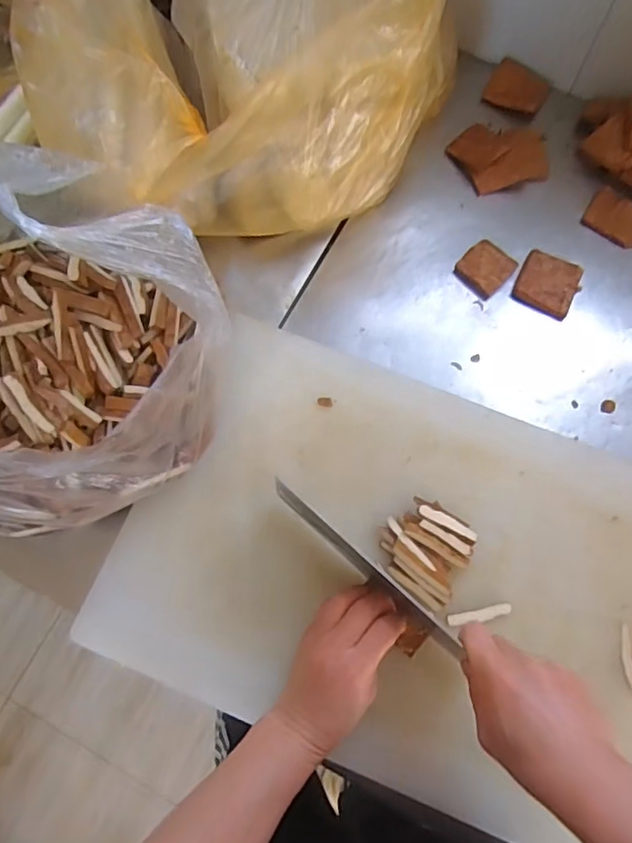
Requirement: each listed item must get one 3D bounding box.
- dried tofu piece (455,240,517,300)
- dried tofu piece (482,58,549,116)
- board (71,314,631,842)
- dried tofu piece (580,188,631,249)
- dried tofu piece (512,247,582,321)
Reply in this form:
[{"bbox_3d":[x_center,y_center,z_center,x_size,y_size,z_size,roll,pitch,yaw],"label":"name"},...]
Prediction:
[{"bbox_3d":[0.185,-0.168,0.620,0.056,0.008,0.051,-44,77,-11],"label":"dried tofu piece"},{"bbox_3d":[0.241,-0.398,0.676,0.069,0.017,0.058,31,76,9],"label":"dried tofu piece"},{"bbox_3d":[0.105,0.132,0.513,0.528,0.015,0.350,22,74,6],"label":"board"},{"bbox_3d":[0.340,-0.230,0.637,0.064,0.011,0.059,32,76,10],"label":"dried tofu piece"},{"bbox_3d":[0.252,-0.150,0.608,0.062,0.018,0.068,27,75,8],"label":"dried tofu piece"}]

